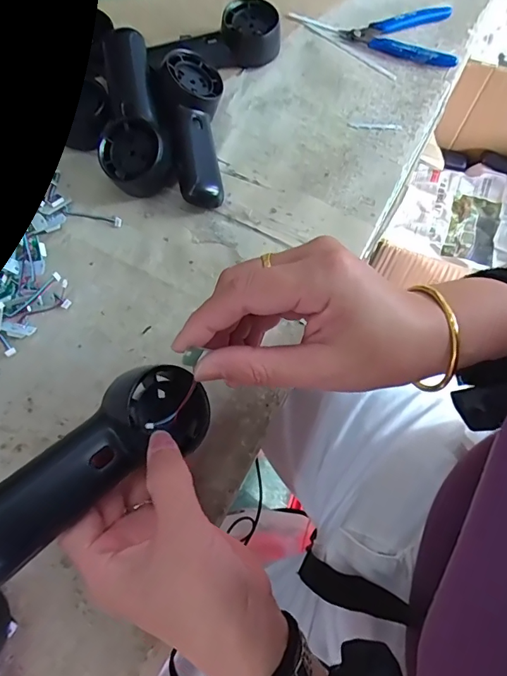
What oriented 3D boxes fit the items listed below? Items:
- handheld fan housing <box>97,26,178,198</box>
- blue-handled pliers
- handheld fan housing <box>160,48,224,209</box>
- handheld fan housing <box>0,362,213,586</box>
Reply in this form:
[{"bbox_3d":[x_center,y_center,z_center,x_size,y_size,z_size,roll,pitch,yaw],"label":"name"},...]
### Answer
[{"bbox_3d":[-0.107,-0.204,0.400,0.060,0.039,0.145,-7,86,-4],"label":"handheld fan housing"},{"bbox_3d":[0.160,-0.329,0.479,0.118,0.013,0.076,17,71,5],"label":"blue-handled pliers"},{"bbox_3d":[-0.053,-0.190,0.408,0.050,0.047,0.147,-4,70,-3],"label":"handheld fan housing"},{"bbox_3d":[-0.088,0.069,0.256,0.056,0.032,0.157,44,57,13],"label":"handheld fan housing"}]

